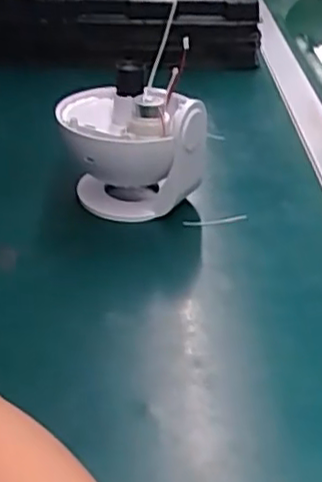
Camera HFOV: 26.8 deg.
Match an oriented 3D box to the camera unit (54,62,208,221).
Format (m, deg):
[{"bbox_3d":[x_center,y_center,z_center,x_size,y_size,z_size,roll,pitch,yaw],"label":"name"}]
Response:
[{"bbox_3d":[-0.024,-0.084,0.569,0.119,0.103,0.117,-2,34,-3],"label":"camera unit"}]

